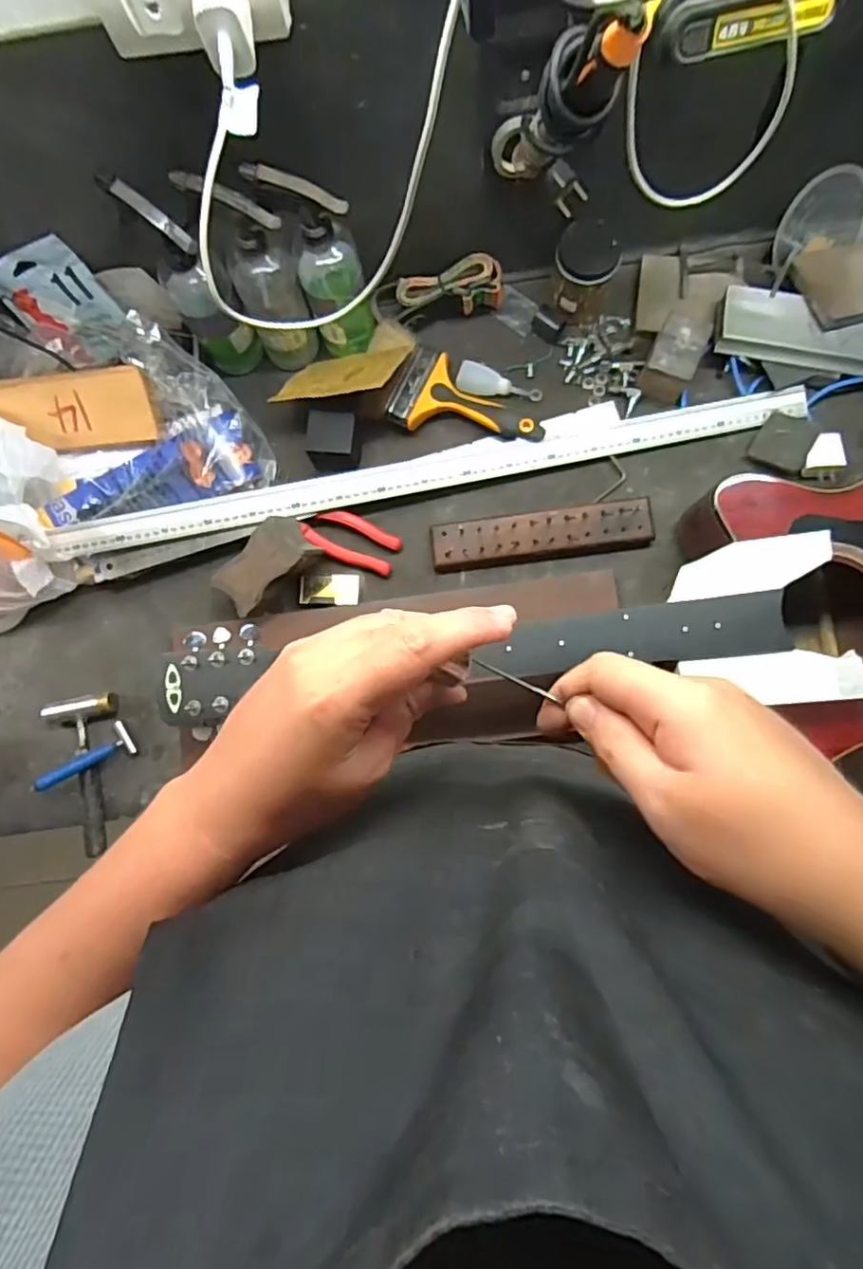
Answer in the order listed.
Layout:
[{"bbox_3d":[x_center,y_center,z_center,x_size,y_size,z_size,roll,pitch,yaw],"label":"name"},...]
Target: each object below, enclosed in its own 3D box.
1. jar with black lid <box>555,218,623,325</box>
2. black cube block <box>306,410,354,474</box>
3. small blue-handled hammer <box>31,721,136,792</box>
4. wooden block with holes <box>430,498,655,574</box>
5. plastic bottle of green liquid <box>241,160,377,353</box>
[{"bbox_3d":[0.170,-0.404,0.690,0.065,0.079,0.067,15,84,5],"label":"jar with black lid"},{"bbox_3d":[-0.112,-0.221,0.702,0.051,0.051,0.057,7,83,4],"label":"black cube block"},{"bbox_3d":[-0.390,0.142,0.689,0.105,0.018,0.038,-32,82,-21],"label":"small blue-handled hammer"},{"bbox_3d":[0.127,-0.113,0.702,0.248,0.027,0.053,-7,83,2],"label":"wooden block with holes"},{"bbox_3d":[-0.111,-0.373,0.629,0.077,0.227,0.057,-7,83,2],"label":"plastic bottle of green liquid"}]

